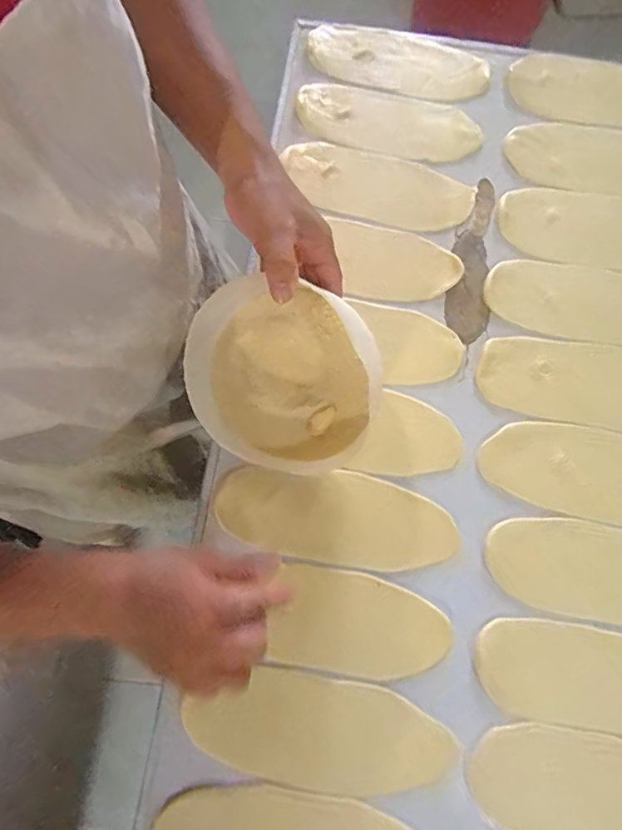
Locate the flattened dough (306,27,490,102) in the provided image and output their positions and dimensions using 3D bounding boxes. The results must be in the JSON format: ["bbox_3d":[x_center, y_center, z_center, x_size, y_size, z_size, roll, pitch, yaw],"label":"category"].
[{"bbox_3d":[0.105,-0.436,0.620,0.214,0.023,0.092,8,75,-1],"label":"flattened dough"}]

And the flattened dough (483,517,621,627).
[{"bbox_3d":[0.276,0.149,0.477,0.216,0.007,0.088,9,77,2],"label":"flattened dough"}]

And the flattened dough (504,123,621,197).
[{"bbox_3d":[0.333,-0.294,0.582,0.212,0.016,0.081,12,78,2],"label":"flattened dough"}]

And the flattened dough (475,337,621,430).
[{"bbox_3d":[0.287,-0.033,0.524,0.222,0.006,0.085,9,78,2],"label":"flattened dough"}]

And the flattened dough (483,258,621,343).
[{"bbox_3d":[0.298,-0.123,0.540,0.215,0.008,0.089,4,77,1],"label":"flattened dough"}]

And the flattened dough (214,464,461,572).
[{"bbox_3d":[0.024,0.100,0.486,0.223,0.013,0.085,6,77,1],"label":"flattened dough"}]

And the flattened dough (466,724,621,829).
[{"bbox_3d":[0.252,0.332,0.443,0.229,0.015,0.088,12,78,2],"label":"flattened dough"}]

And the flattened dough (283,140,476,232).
[{"bbox_3d":[0.076,-0.258,0.571,0.212,0.013,0.083,11,78,2],"label":"flattened dough"}]

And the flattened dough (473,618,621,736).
[{"bbox_3d":[0.260,0.240,0.460,0.219,0.011,0.084,10,78,2],"label":"flattened dough"}]

